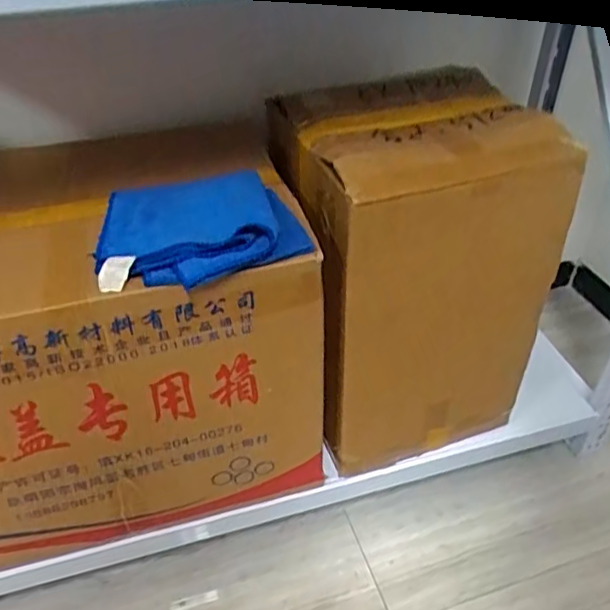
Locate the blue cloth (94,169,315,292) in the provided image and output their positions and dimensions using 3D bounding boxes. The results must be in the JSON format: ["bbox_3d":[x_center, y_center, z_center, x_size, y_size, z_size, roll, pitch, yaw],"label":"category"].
[{"bbox_3d":[-0.123,-0.107,0.709,0.230,0.051,0.196,-9,41,-8],"label":"blue cloth"}]

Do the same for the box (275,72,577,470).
[{"bbox_3d":[0.148,-0.035,0.903,0.307,0.509,0.232,-13,42,-12],"label":"box"}]

